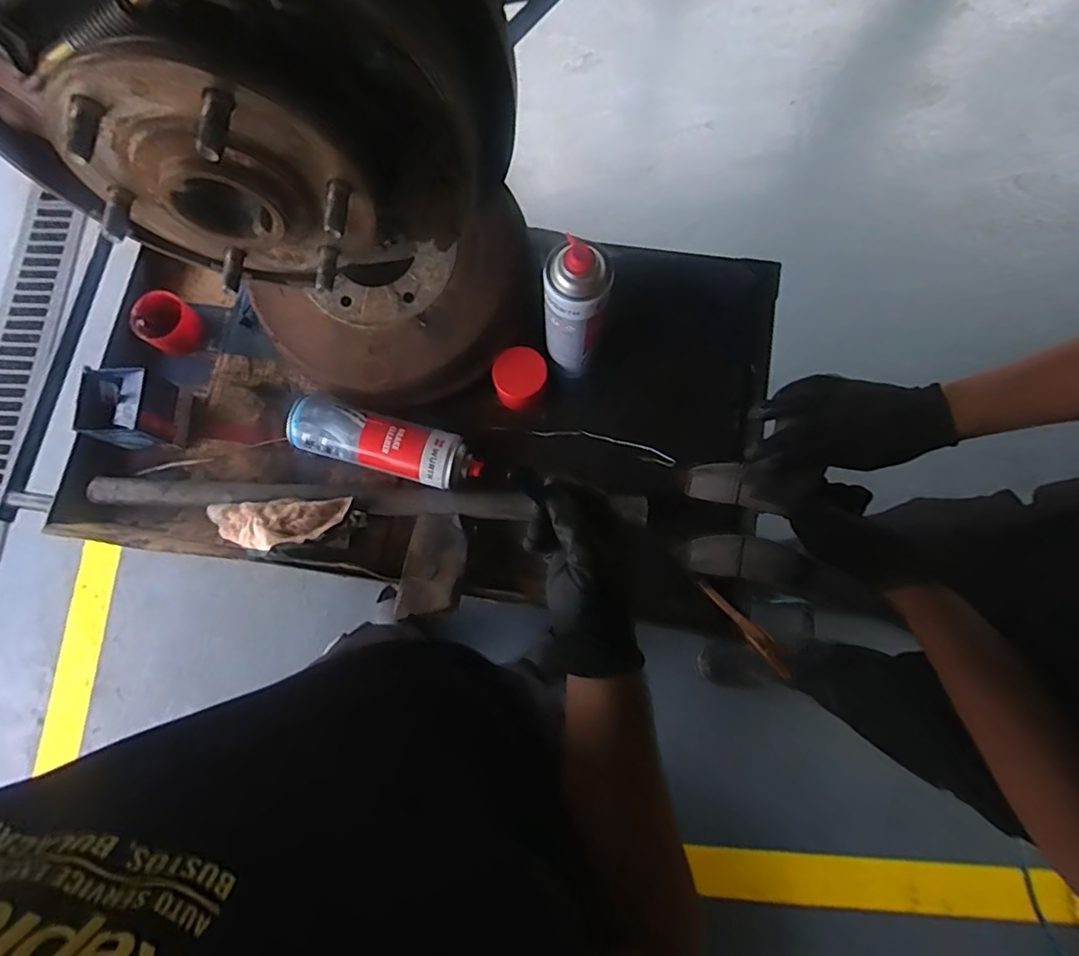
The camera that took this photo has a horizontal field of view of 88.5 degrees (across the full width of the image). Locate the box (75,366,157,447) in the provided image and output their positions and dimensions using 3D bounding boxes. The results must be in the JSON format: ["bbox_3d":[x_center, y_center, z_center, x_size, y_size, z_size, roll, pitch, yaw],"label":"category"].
[{"bbox_3d":[-0.474,-0.078,0.641,0.076,0.070,0.077,1,77,1],"label":"box"}]

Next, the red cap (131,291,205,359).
[{"bbox_3d":[-0.463,-0.191,0.689,0.060,0.049,0.064,28,79,7],"label":"red cap"}]

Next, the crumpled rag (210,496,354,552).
[{"bbox_3d":[-0.284,0.048,0.591,0.147,0.030,0.056,-1,77,1],"label":"crumpled rag"}]

